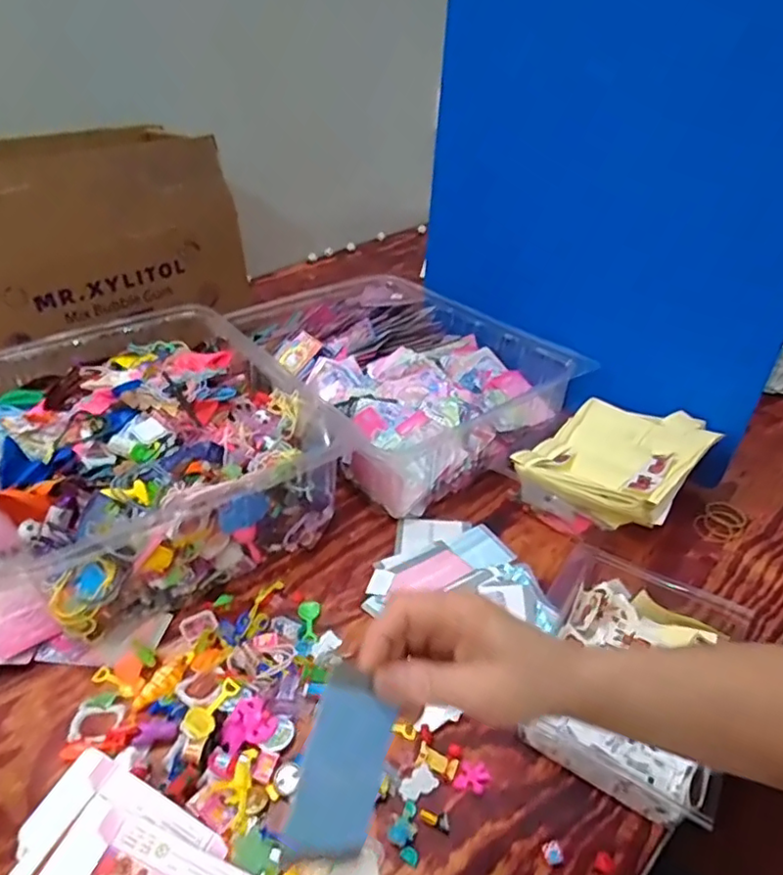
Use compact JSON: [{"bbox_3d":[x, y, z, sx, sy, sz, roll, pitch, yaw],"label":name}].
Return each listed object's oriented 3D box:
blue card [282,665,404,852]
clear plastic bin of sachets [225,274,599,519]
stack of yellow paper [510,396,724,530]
[{"bbox_3d":[-0.022,0.160,0.287,0.047,0.084,0.004,24,-14,-29],"label":"blue card"},{"bbox_3d":[0.001,-0.092,0.859,0.325,0.132,0.439,-21,41,-25],"label":"clear plastic bin of sachets"},{"bbox_3d":[0.263,0.018,0.674,0.198,0.042,0.173,-26,43,-31],"label":"stack of yellow paper"}]

